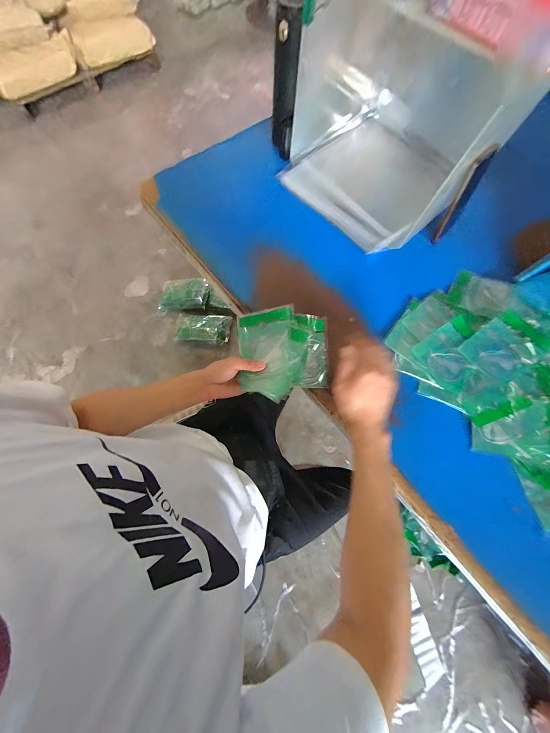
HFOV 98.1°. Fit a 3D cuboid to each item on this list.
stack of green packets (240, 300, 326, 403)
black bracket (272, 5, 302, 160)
[{"bbox_3d":[0.015,-0.028,0.442,0.164,0.056,0.170,-1,73,-2],"label":"stack of green packets"},{"bbox_3d":[0.019,-0.561,0.498,0.033,0.218,0.083,-9,73,-4],"label":"black bracket"}]

